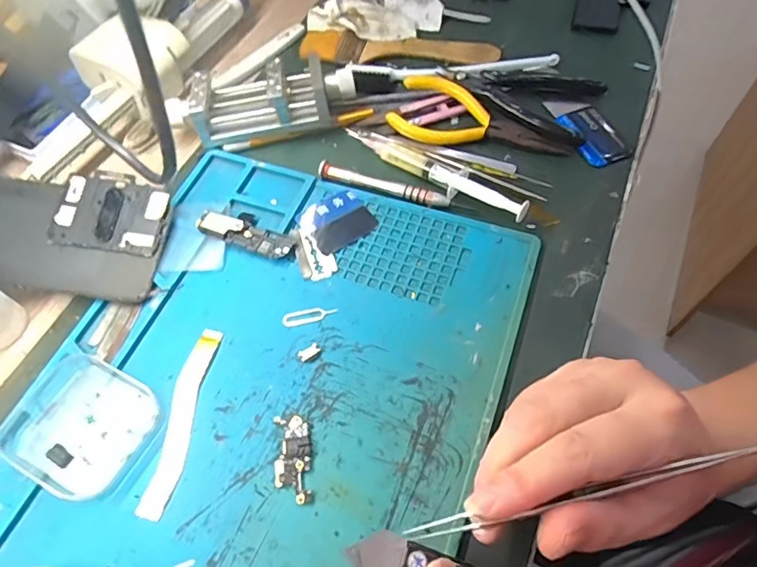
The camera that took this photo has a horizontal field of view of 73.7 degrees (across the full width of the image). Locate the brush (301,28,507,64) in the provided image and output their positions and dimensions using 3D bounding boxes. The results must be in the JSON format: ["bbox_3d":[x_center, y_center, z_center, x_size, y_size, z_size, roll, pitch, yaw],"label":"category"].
[{"bbox_3d":[0.015,-0.194,0.424,0.164,0.014,0.034,9,61,8],"label":"brush"}]

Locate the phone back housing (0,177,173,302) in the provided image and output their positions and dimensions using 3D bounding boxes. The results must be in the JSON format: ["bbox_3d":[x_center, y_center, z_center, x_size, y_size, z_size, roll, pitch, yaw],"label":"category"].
[{"bbox_3d":[-0.221,-0.032,0.323,0.163,0.007,0.067,10,74,0],"label":"phone back housing"}]

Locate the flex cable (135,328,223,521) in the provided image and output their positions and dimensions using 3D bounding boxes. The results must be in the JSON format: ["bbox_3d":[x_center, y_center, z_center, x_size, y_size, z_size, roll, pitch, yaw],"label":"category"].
[{"bbox_3d":[-0.107,0.072,0.275,0.017,0.004,0.102,5,60,6],"label":"flex cable"}]

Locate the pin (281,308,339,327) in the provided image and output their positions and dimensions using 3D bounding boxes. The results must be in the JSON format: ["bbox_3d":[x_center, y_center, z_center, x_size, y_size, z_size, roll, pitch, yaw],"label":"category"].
[{"bbox_3d":[-0.041,0.019,0.303,0.033,0.004,0.009,-10,60,-3],"label":"pin"}]

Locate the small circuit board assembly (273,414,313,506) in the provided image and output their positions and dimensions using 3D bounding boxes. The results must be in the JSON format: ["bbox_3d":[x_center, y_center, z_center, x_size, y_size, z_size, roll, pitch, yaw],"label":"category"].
[{"bbox_3d":[-0.044,0.090,0.261,0.019,0.005,0.043,-6,60,-1],"label":"small circuit board assembly"}]

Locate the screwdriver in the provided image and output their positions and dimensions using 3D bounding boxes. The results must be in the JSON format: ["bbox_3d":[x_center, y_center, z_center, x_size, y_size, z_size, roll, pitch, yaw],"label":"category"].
[{"bbox_3d":[0.010,-0.066,0.346,0.107,0.006,0.009,16,62,12],"label":"screwdriver"}]

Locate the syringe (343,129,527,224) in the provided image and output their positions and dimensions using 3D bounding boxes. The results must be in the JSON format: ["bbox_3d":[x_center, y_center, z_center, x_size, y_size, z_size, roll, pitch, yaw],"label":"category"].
[{"bbox_3d":[0.035,-0.081,0.347,0.146,0.013,0.020,30,65,18],"label":"syringe"}]

